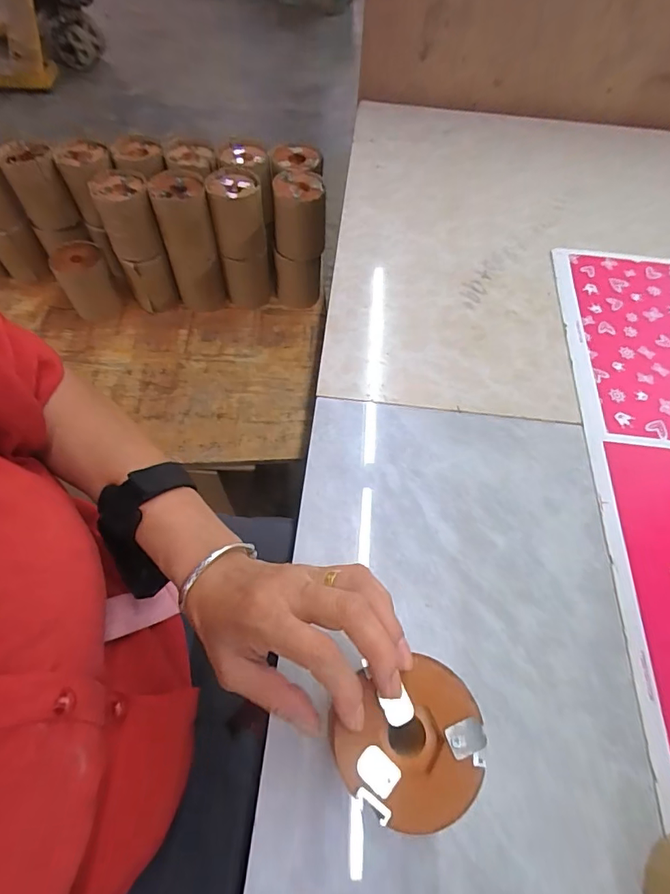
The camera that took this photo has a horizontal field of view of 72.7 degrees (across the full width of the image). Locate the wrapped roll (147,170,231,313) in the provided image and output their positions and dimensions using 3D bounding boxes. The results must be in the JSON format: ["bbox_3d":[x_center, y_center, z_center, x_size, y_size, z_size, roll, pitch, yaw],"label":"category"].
[{"bbox_3d":[-0.254,-0.350,0.797,0.085,0.211,0.093,-17,63,-12],"label":"wrapped roll"}]

